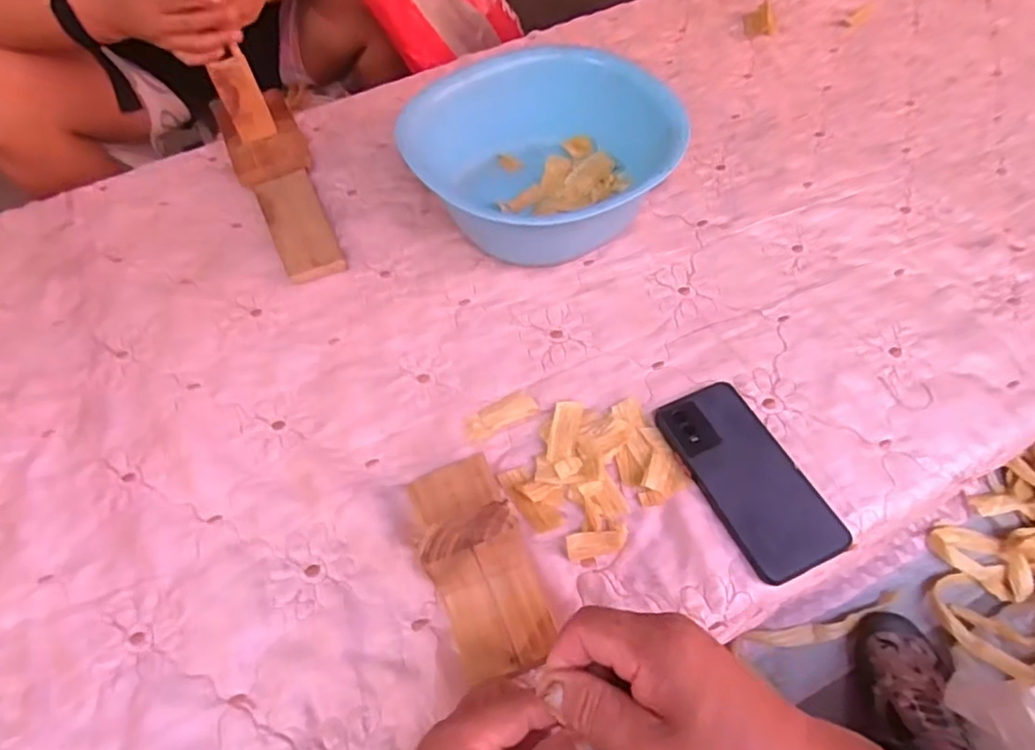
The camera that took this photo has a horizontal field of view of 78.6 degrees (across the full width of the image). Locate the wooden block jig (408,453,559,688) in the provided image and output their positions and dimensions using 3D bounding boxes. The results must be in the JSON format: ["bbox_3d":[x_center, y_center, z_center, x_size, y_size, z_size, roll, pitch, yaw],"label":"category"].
[{"bbox_3d":[-0.029,0.123,0.448,0.071,0.099,0.163,-19,58,-9],"label":"wooden block jig"}]

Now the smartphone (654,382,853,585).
[{"bbox_3d":[0.187,0.079,0.514,0.080,0.013,0.166,-23,58,-11],"label":"smartphone"}]

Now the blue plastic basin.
[{"bbox_3d":[0.035,-0.233,0.678,0.218,0.110,0.255,-38,63,-20],"label":"blue plastic basin"}]

